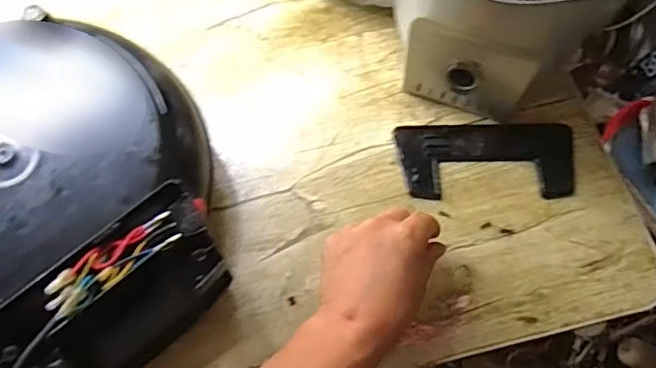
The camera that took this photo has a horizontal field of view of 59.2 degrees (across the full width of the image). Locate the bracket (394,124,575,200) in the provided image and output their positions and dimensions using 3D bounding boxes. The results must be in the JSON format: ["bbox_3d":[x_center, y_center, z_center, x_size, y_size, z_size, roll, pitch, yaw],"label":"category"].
[{"bbox_3d":[0.158,-0.024,0.574,0.171,0.009,0.082,1,67,-1],"label":"bracket"}]

